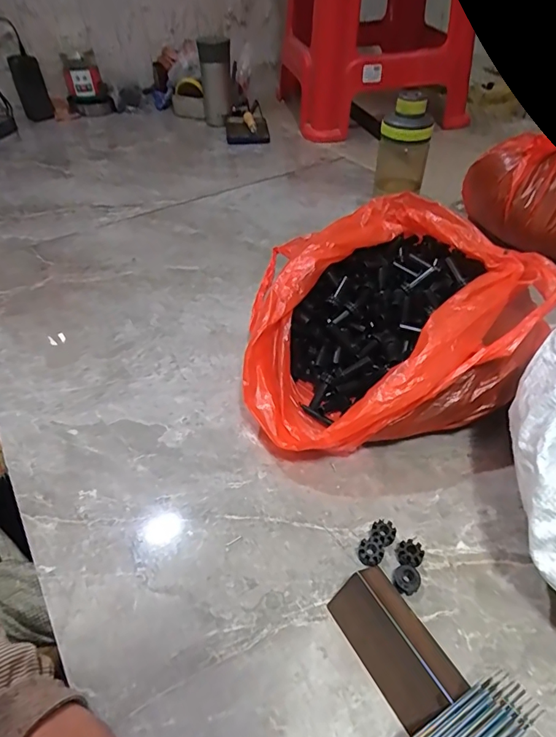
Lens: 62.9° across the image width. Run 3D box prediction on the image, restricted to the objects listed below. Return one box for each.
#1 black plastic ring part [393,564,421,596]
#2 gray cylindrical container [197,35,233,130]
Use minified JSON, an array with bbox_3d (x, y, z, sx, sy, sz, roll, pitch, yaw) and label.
[{"bbox_3d":[0.096,0.157,0.337,0.019,0.008,0.019,4,45,5],"label":"black plastic ring part"},{"bbox_3d":[-0.141,-0.643,1.026,0.073,0.162,0.058,-2,45,0],"label":"gray cylindrical container"}]

